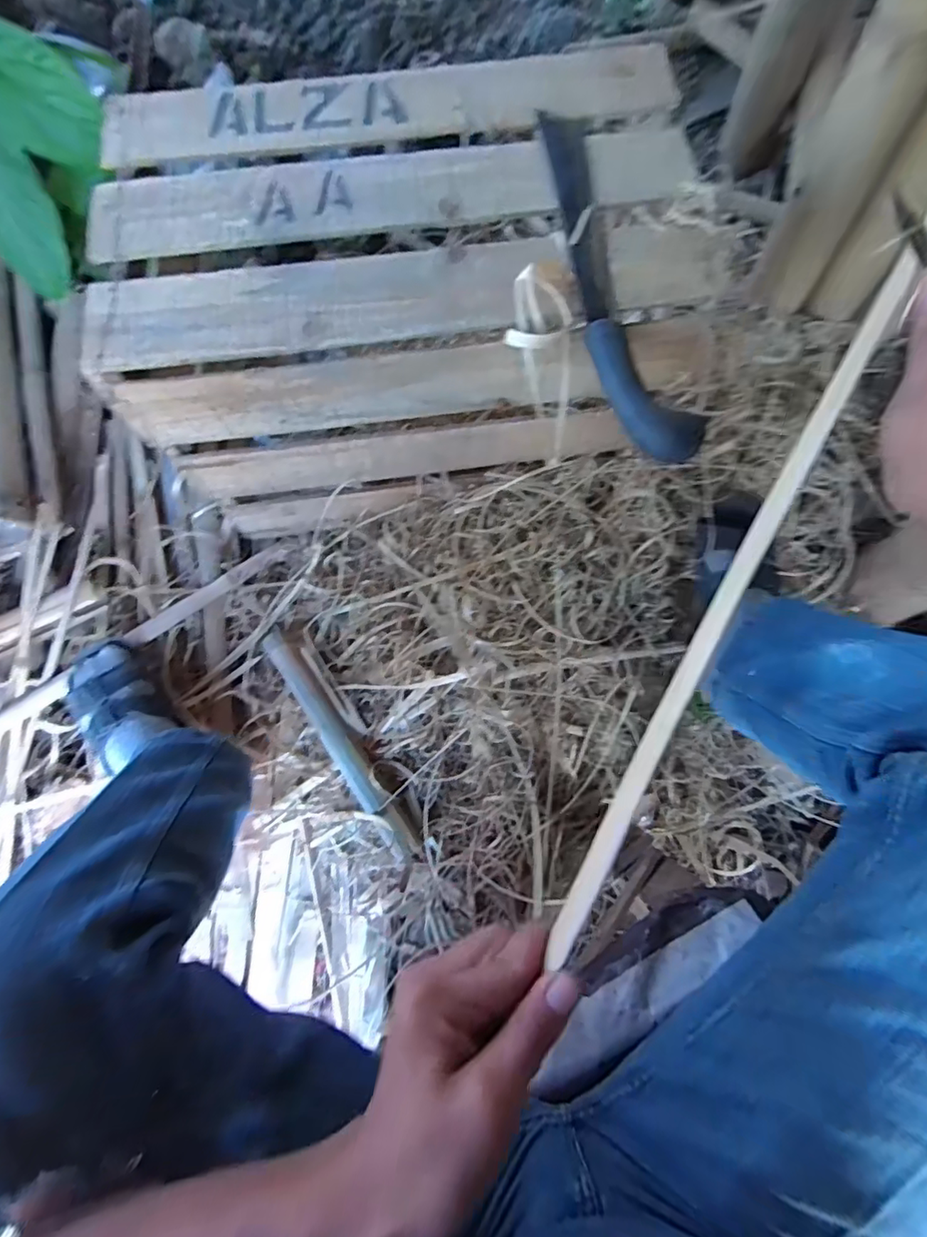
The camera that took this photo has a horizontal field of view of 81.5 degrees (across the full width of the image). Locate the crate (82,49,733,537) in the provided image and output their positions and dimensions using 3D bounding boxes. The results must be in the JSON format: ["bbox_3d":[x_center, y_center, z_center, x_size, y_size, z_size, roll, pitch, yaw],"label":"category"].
[{"bbox_3d":[-0.055,-0.352,0.659,0.592,0.303,0.395,0,73,2],"label":"crate"}]

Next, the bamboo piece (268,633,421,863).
[{"bbox_3d":[-0.168,0.162,0.721,0.043,0.032,0.351,-36,76,-8],"label":"bamboo piece"}]

